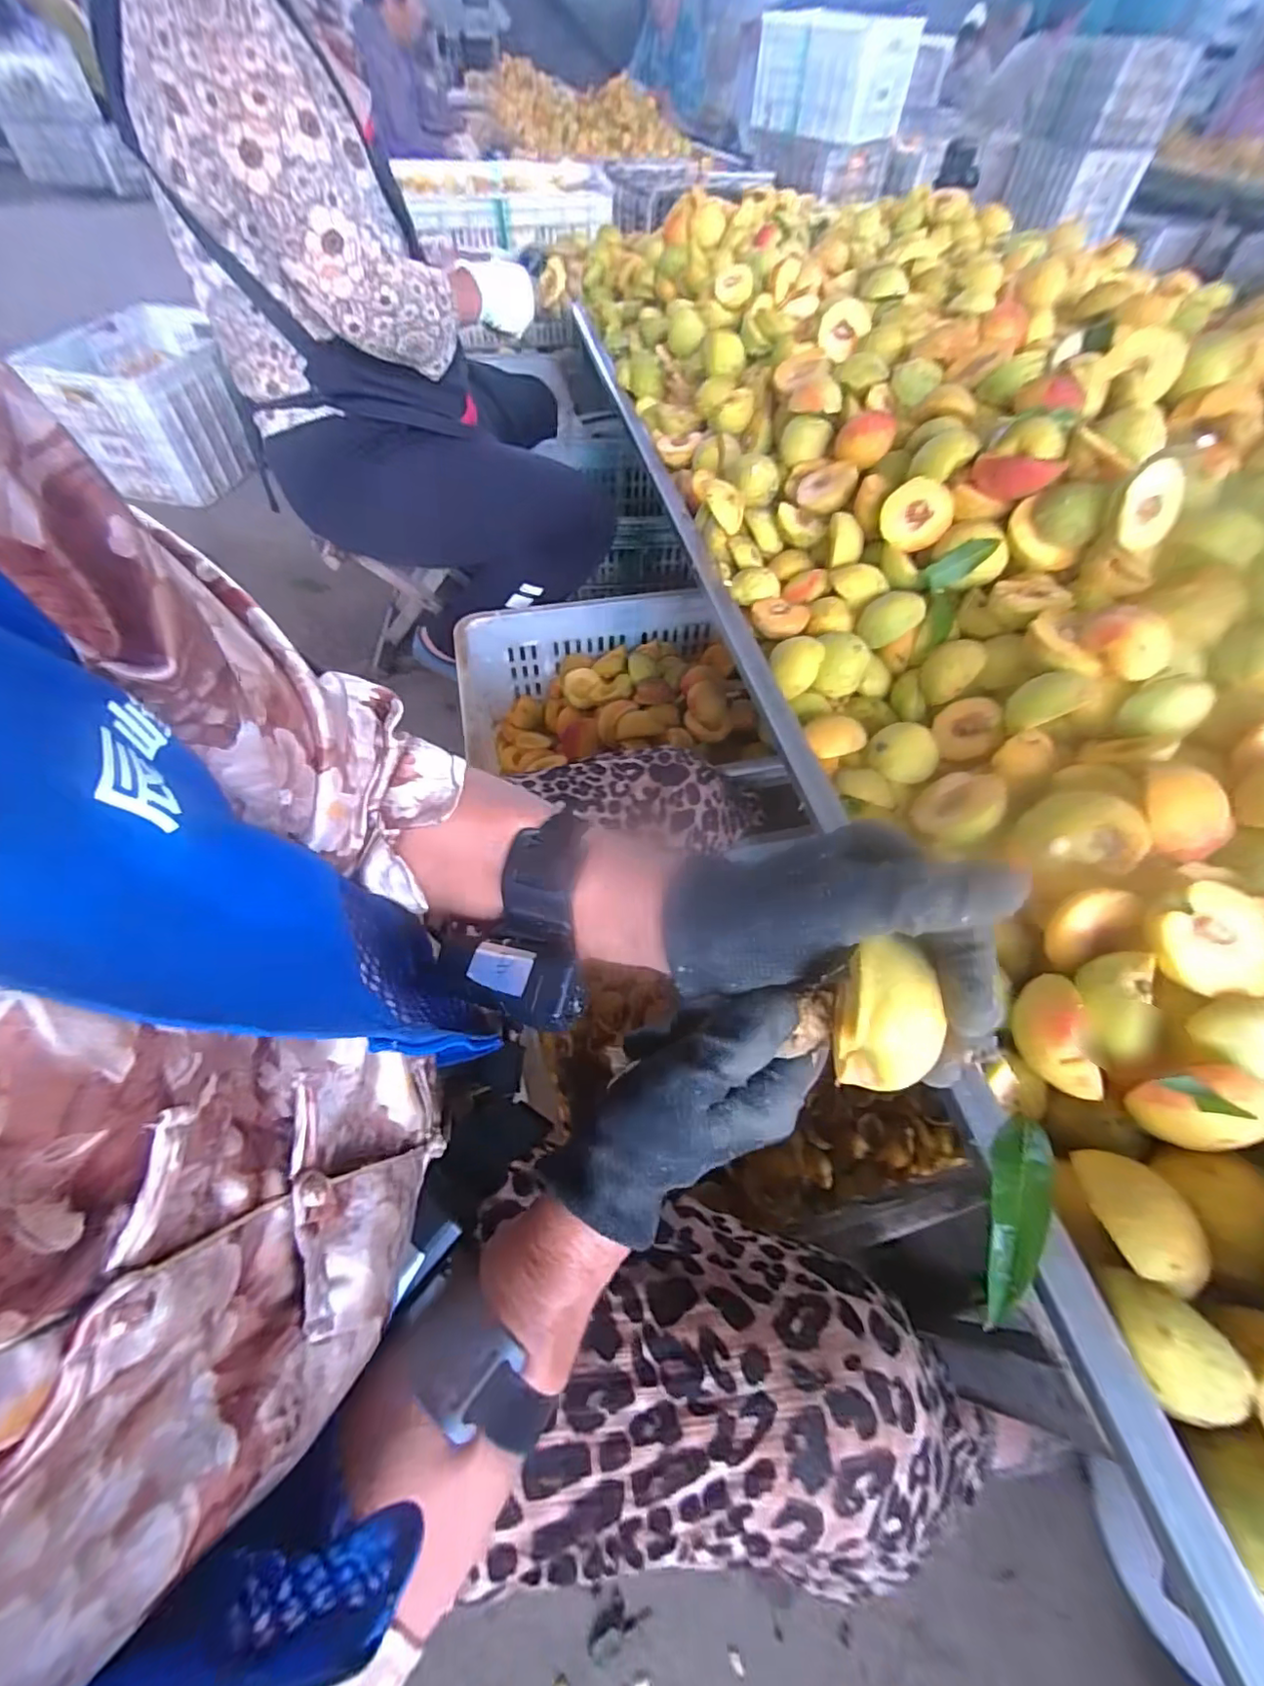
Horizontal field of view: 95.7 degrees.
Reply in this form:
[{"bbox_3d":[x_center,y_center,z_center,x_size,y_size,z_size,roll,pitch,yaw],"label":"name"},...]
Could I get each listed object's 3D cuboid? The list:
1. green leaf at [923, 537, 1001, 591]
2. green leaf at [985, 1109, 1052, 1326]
[{"bbox_3d":[0.293,-0.250,0.511,0.022,0.058,0.014,34,49,-28],"label":"green leaf"},{"bbox_3d":[0.186,0.181,0.278,0.023,0.015,0.092,20,69,11],"label":"green leaf"}]

